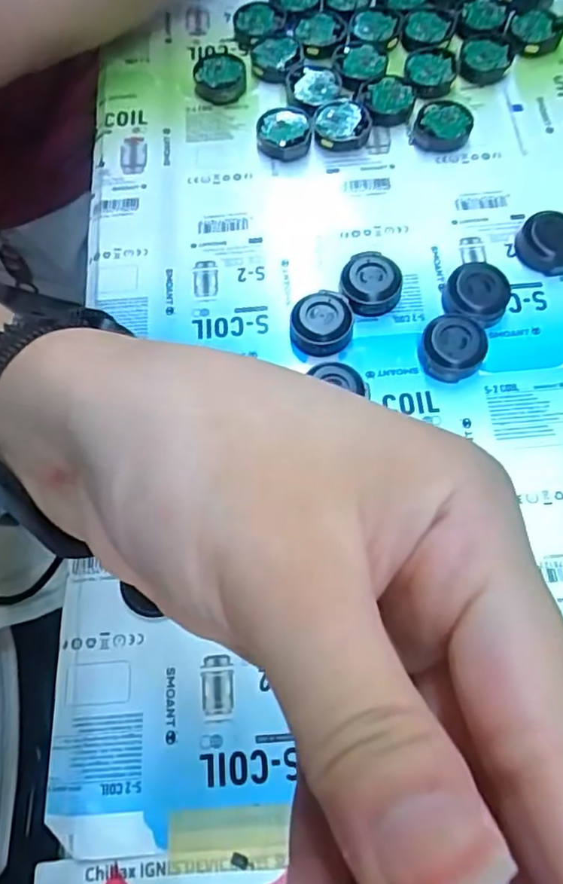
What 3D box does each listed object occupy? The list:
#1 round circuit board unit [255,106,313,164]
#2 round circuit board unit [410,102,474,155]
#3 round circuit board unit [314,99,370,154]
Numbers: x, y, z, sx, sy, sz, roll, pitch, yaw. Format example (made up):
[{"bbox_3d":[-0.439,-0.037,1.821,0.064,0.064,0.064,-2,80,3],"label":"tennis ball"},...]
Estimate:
[{"bbox_3d":[0.002,-0.170,0.334,0.030,0.009,0.034,-6,68,0],"label":"round circuit board unit"},{"bbox_3d":[0.088,-0.171,0.330,0.030,0.010,0.030,-1,68,2],"label":"round circuit board unit"},{"bbox_3d":[0.033,-0.173,0.333,0.030,0.008,0.032,-1,68,2],"label":"round circuit board unit"}]

